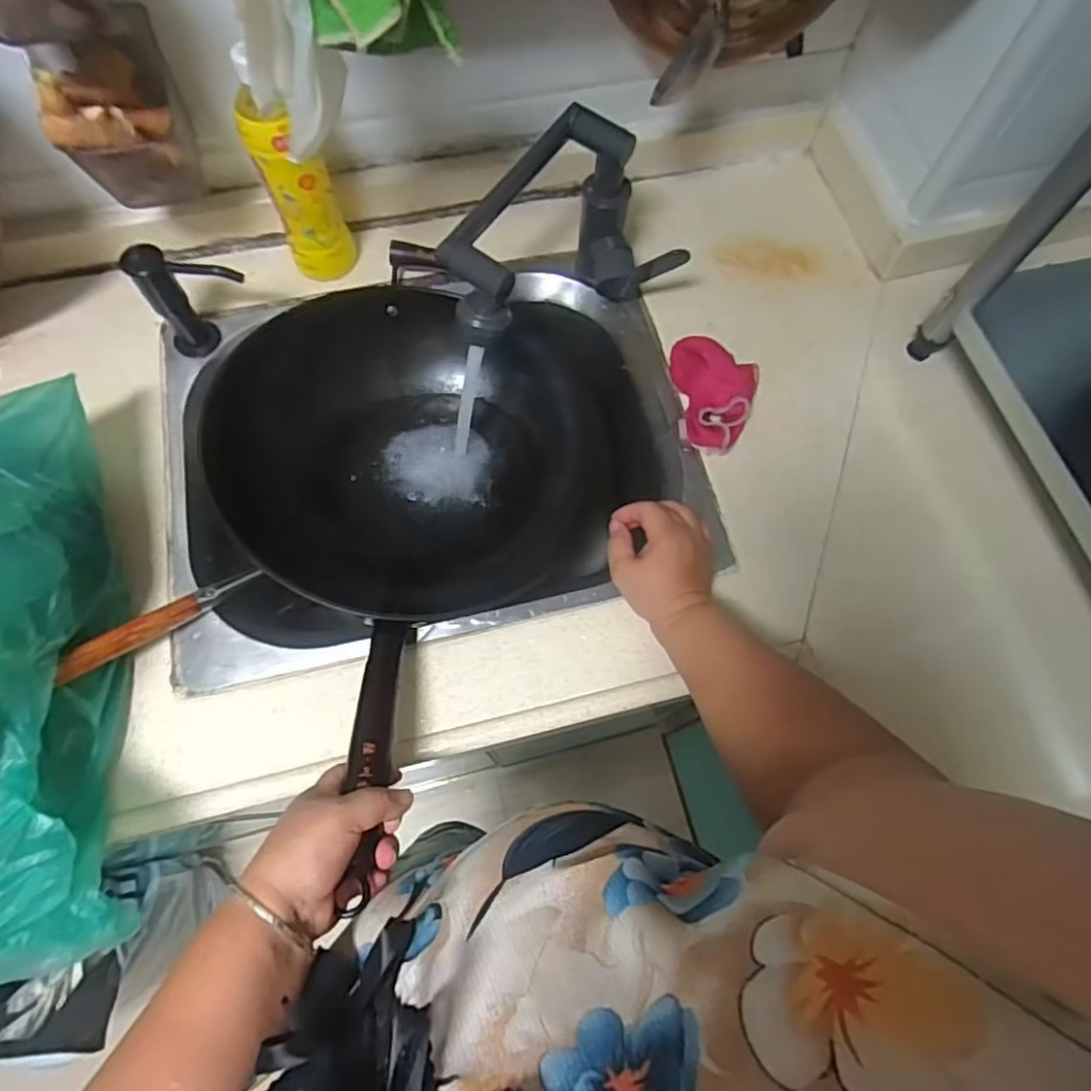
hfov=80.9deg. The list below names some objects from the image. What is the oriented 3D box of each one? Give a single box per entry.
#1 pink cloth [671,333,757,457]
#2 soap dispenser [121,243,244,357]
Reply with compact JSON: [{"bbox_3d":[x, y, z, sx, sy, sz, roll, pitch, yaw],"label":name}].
[{"bbox_3d":[0.166,-0.149,0.633,0.087,0.038,0.108,12,68,3],"label":"pink cloth"},{"bbox_3d":[-0.332,-0.228,0.620,0.098,0.111,0.036,13,68,4],"label":"soap dispenser"}]

